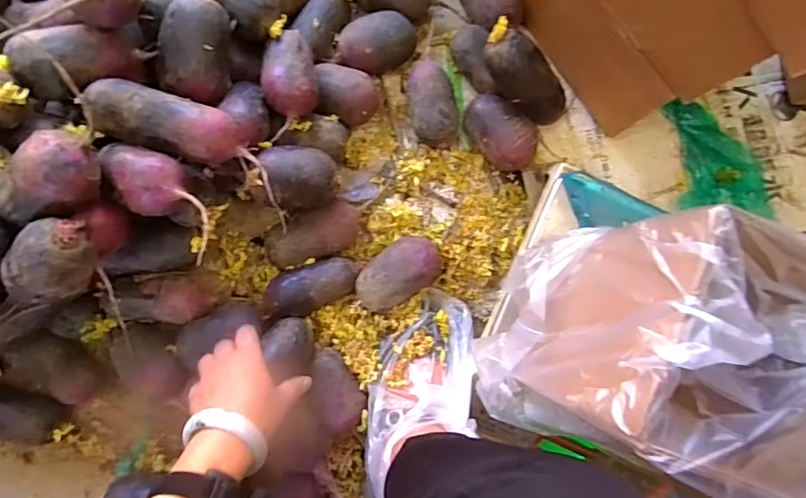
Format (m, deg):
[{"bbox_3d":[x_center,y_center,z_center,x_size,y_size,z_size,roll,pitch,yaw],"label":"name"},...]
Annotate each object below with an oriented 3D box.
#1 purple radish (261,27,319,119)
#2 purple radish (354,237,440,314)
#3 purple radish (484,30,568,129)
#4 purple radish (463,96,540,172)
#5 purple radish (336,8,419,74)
[{"bbox_3d":[-0.127,-0.194,0.569,0.061,0.046,0.098,-11,85,-5],"label":"purple radish"},{"bbox_3d":[-0.004,0.029,0.600,0.107,0.062,0.064,-37,87,-7],"label":"purple radish"},{"bbox_3d":[0.148,-0.189,0.589,0.136,0.045,0.054,38,83,-34],"label":"purple radish"},{"bbox_3d":[0.118,-0.139,0.624,0.101,0.061,0.063,44,84,0],"label":"purple radish"},{"bbox_3d":[-0.031,-0.249,0.631,0.097,0.062,0.064,-19,87,-5],"label":"purple radish"}]

